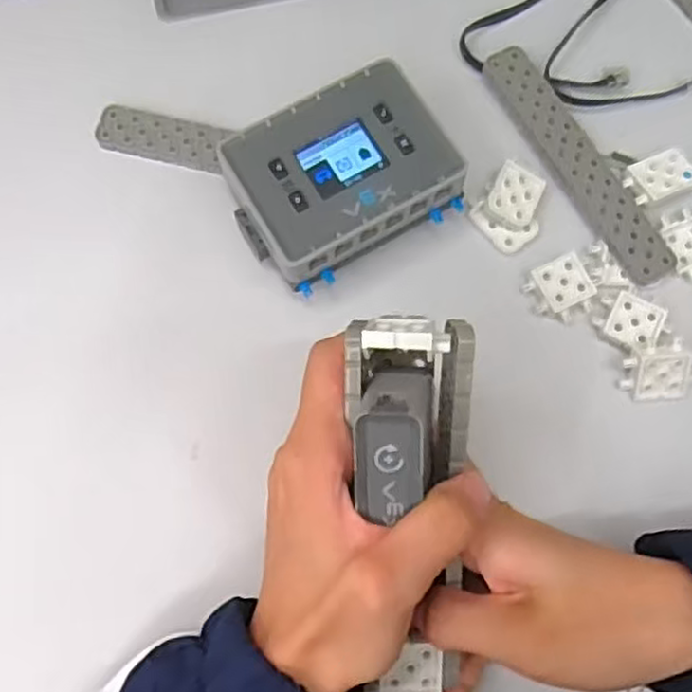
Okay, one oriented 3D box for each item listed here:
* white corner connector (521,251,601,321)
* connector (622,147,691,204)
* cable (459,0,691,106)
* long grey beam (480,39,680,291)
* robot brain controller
[{"bbox_3d":[0.111,-0.030,0.364,0.033,0.009,0.030,-30,77,-8],"label":"white corner connector"},{"bbox_3d":[0.166,-0.089,0.379,0.036,0.006,0.024,-21,76,-5],"label":"connector"},{"bbox_3d":[0.128,-0.173,0.406,0.127,0.012,0.085,-10,75,-3],"label":"cable"},{"bbox_3d":[0.124,-0.098,0.382,0.028,0.007,0.148,-28,77,-7],"label":"long grey beam"},{"bbox_3d":[-0.004,-0.081,0.361,0.104,0.043,0.077,-30,77,-8],"label":"robot brain controller"}]

